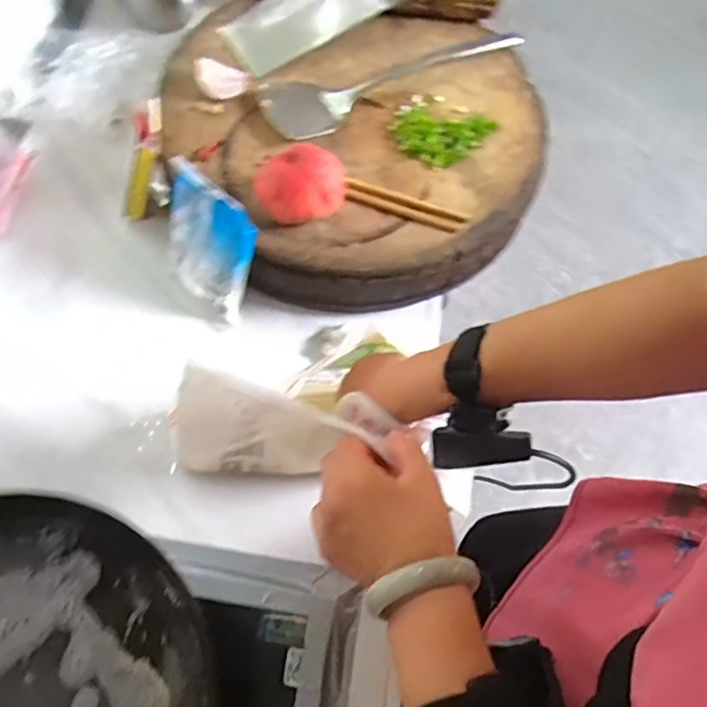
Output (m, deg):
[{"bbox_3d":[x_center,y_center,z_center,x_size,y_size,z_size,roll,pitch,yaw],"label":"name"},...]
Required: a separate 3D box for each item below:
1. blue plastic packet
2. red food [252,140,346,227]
[{"bbox_3d":[-0.166,-0.122,0.664,0.123,0.146,0.038,36,33,12],"label":"blue plastic packet"},{"bbox_3d":[-0.054,-0.172,0.637,0.090,0.078,0.071,3,64,-2],"label":"red food"}]

